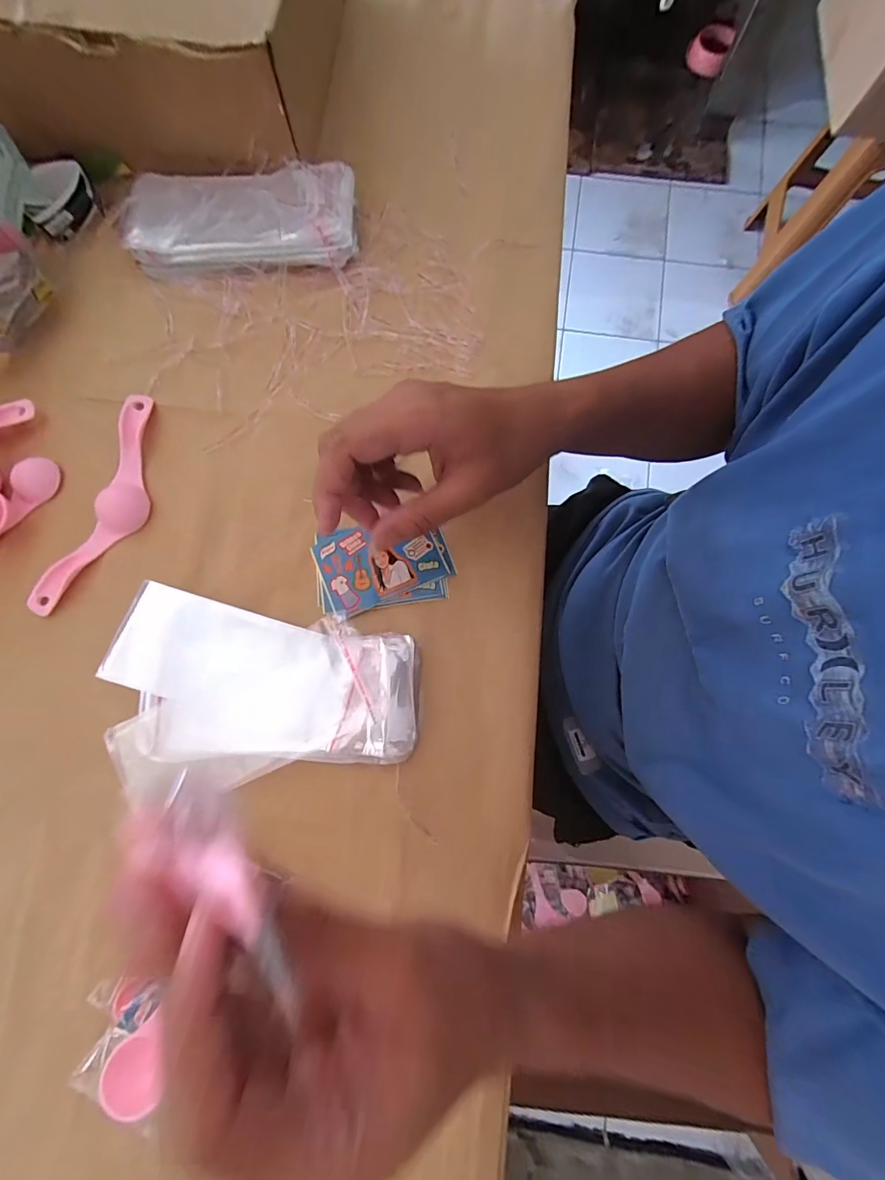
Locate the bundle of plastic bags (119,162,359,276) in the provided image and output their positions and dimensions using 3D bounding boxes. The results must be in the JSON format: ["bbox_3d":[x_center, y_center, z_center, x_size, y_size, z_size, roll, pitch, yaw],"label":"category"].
[{"bbox_3d":[-0.175,-0.317,0.371,0.199,0.026,0.081,-2,80,1],"label":"bundle of plastic bags"}]

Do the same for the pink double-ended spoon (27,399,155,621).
[{"bbox_3d":[-0.255,-0.066,0.334,0.052,0.010,0.183,16,80,4],"label":"pink double-ended spoon"}]

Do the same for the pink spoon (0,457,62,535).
[{"bbox_3d":[-0.335,-0.053,0.330,0.027,0.012,0.111,29,82,6],"label":"pink spoon"}]

